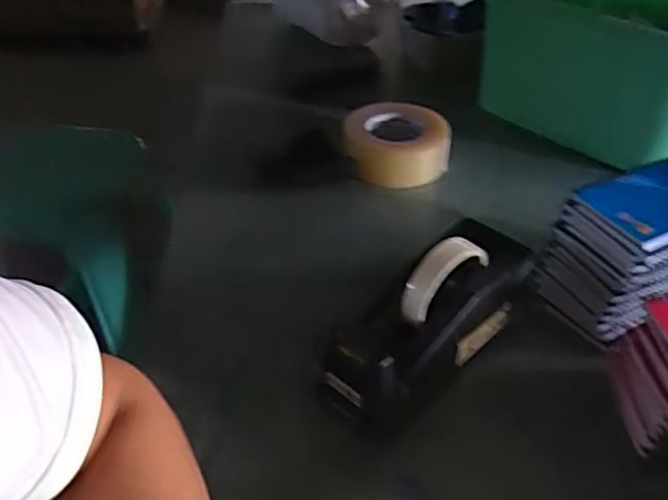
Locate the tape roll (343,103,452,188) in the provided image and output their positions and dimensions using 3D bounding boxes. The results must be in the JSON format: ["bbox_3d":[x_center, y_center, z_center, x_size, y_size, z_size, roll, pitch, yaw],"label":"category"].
[{"bbox_3d":[0.077,-0.135,0.814,0.126,0.060,0.126,0,40,0],"label":"tape roll"}]

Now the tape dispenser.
[{"bbox_3d":[0.081,0.049,0.537,0.085,0.114,0.212,32,50,32],"label":"tape dispenser"}]

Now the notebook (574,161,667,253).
[{"bbox_3d":[0.287,-0.045,0.562,0.127,0.013,0.082,-19,44,-20],"label":"notebook"}]

